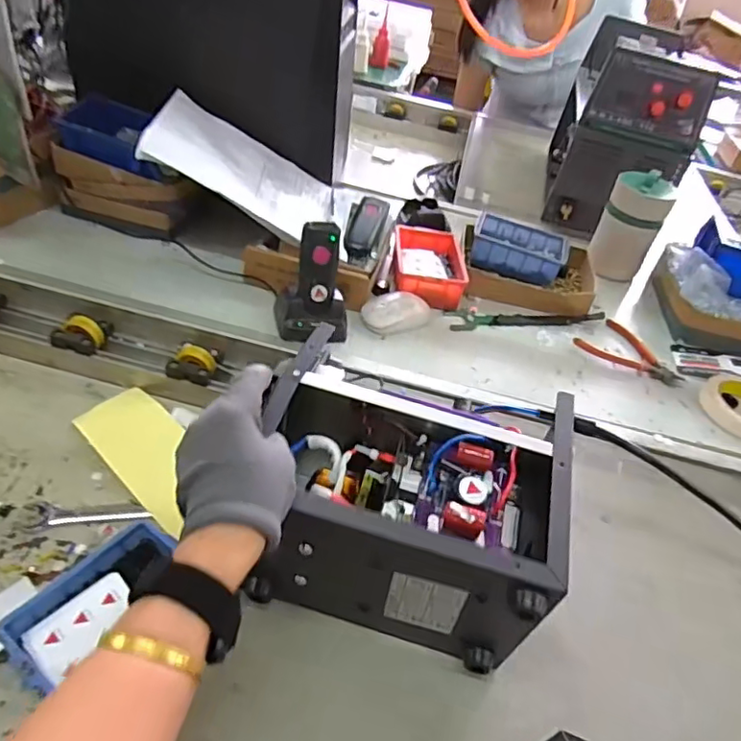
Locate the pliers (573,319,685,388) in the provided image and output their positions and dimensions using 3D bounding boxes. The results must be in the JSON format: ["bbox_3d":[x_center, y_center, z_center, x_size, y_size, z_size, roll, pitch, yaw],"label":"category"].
[{"bbox_3d":[0.366,-0.019,0.825,0.102,0.018,0.134,-25,52,-35],"label":"pliers"}]

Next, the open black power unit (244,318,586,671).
[{"bbox_3d":[0.032,0.099,0.478,0.220,0.145,0.176,14,42,8],"label":"open black power unit"}]

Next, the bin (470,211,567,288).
[{"bbox_3d":[0.232,-0.187,0.923,0.144,0.047,0.117,21,41,11],"label":"bin"}]

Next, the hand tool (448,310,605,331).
[{"bbox_3d":[0.226,-0.077,0.856,0.245,0.017,0.041,-4,43,-18],"label":"hand tool"}]

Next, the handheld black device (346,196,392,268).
[{"bbox_3d":[-0.006,-0.214,0.892,0.046,0.021,0.129,14,66,8],"label":"handheld black device"}]

